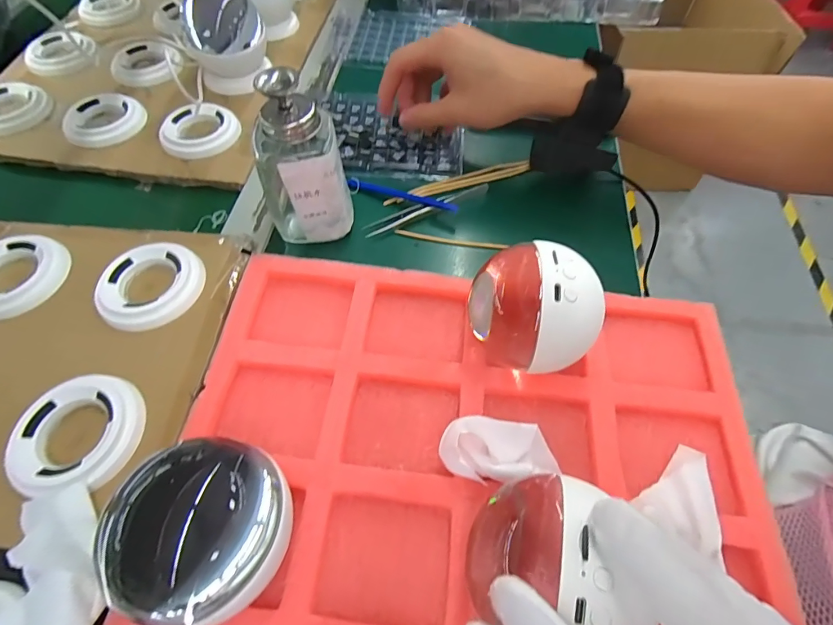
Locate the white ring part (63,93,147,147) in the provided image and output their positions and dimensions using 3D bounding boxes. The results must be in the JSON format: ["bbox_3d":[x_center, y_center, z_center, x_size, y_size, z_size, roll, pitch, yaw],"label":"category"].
[{"bbox_3d":[-0.303,-0.188,0.410,0.071,0.011,0.071,0,59,0],"label":"white ring part"}]

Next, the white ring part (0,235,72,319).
[{"bbox_3d":[-0.295,-0.026,0.309,0.069,0.013,0.069,0,59,0],"label":"white ring part"}]

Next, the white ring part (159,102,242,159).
[{"bbox_3d":[-0.207,-0.175,0.405,0.071,0.014,0.071,0,59,0],"label":"white ring part"}]

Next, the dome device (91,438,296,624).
[{"bbox_3d":[-0.090,0.099,0.193,0.066,0.061,0.074,6,59,3],"label":"dome device"}]

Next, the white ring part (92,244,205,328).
[{"bbox_3d":[-0.188,-0.019,0.302,0.066,0.013,0.071,0,59,0],"label":"white ring part"}]

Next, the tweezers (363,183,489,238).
[{"bbox_3d":[0.010,-0.091,0.364,0.116,0.011,0.019,-29,63,-17],"label":"tweezers"}]

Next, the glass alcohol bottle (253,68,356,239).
[{"bbox_3d":[-0.085,-0.115,0.306,0.063,0.112,0.064,-10,60,-7],"label":"glass alcohol bottle"}]

